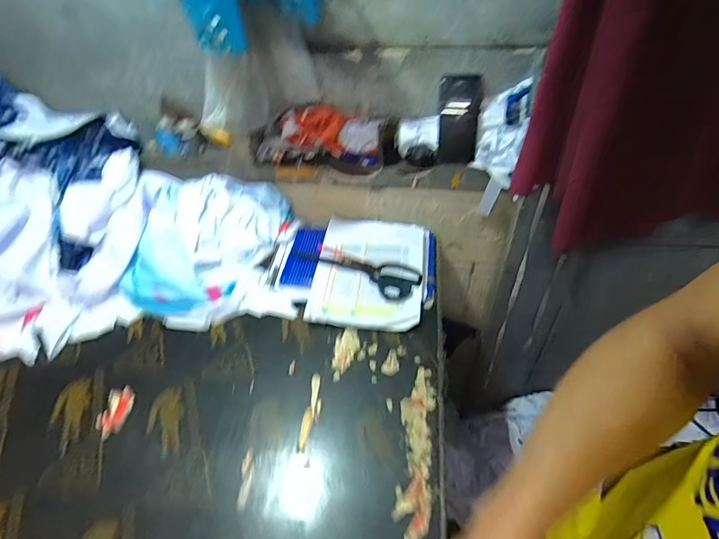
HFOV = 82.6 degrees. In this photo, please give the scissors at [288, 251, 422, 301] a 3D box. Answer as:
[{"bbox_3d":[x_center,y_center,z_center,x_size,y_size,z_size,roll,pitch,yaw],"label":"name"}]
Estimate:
[{"bbox_3d":[-0.007,-0.008,0.864,0.278,0.020,0.095,21,48,24],"label":"scissors"}]

